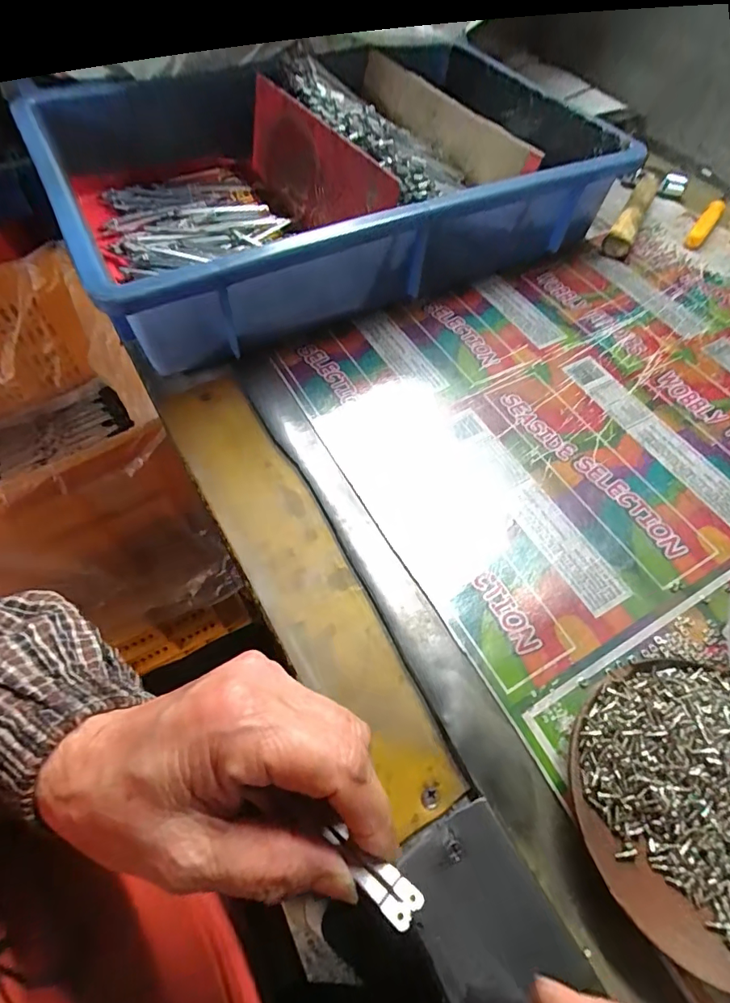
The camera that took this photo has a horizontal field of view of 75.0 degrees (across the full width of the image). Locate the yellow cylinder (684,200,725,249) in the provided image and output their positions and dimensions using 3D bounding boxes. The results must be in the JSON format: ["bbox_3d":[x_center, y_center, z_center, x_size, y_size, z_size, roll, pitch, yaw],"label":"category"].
[{"bbox_3d":[0.325,-0.264,0.453,0.015,0.016,0.069,34,63,17],"label":"yellow cylinder"}]

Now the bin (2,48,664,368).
[{"bbox_3d":[-0.030,-0.286,0.414,0.428,0.092,0.297,-26,63,-16],"label":"bin"}]

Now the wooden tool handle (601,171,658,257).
[{"bbox_3d":[0.259,-0.281,0.460,0.023,0.018,0.142,26,61,13],"label":"wooden tool handle"}]

